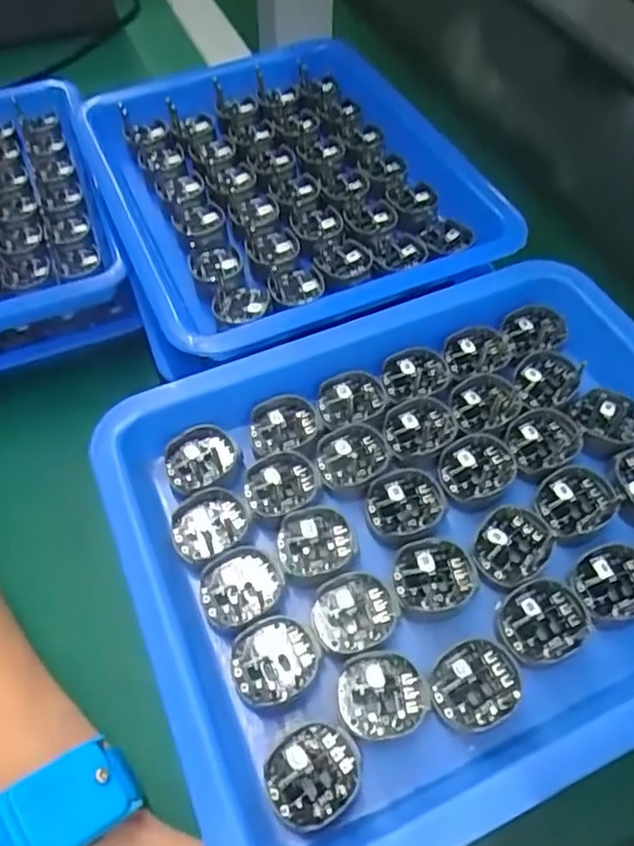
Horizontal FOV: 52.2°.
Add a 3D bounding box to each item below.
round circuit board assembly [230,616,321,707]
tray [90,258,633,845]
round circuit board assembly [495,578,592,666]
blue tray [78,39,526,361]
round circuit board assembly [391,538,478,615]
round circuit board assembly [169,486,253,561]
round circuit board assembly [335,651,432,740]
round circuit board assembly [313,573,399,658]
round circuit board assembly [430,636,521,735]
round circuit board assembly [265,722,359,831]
[{"bbox_3d":[-0.013,0.075,0.205,0.027,0.005,0.024,-12,57,-10],"label":"round circuit board assembly"},{"bbox_3d":[0.047,0.033,0.233,0.218,0.037,0.172,-20,59,-15],"label":"tray"},{"bbox_3d":[0.074,0.065,0.211,0.030,0.005,0.024,-11,57,-9],"label":"round circuit board assembly"},{"bbox_3d":[-0.018,-0.133,0.340,0.172,0.035,0.226,-19,58,-14],"label":"blue tray"},{"bbox_3d":[0.040,0.052,0.219,0.028,0.006,0.023,-9,56,-8],"label":"round circuit board assembly"},{"bbox_3d":[-0.037,0.036,0.228,0.027,0.005,0.026,1,55,-1],"label":"round circuit board assembly"},{"bbox_3d":[0.020,0.083,0.198,0.027,0.004,0.024,-9,56,-8],"label":"round circuit board assembly"},{"bbox_3d":[0.013,0.062,0.213,0.028,0.005,0.023,-21,59,-15],"label":"round circuit board assembly"},{"bbox_3d":[0.049,0.081,0.200,0.030,0.005,0.024,-17,58,-13],"label":"round circuit board assembly"},{"bbox_3d":[-0.001,0.102,0.187,0.028,0.004,0.024,-36,64,-23],"label":"round circuit board assembly"}]

